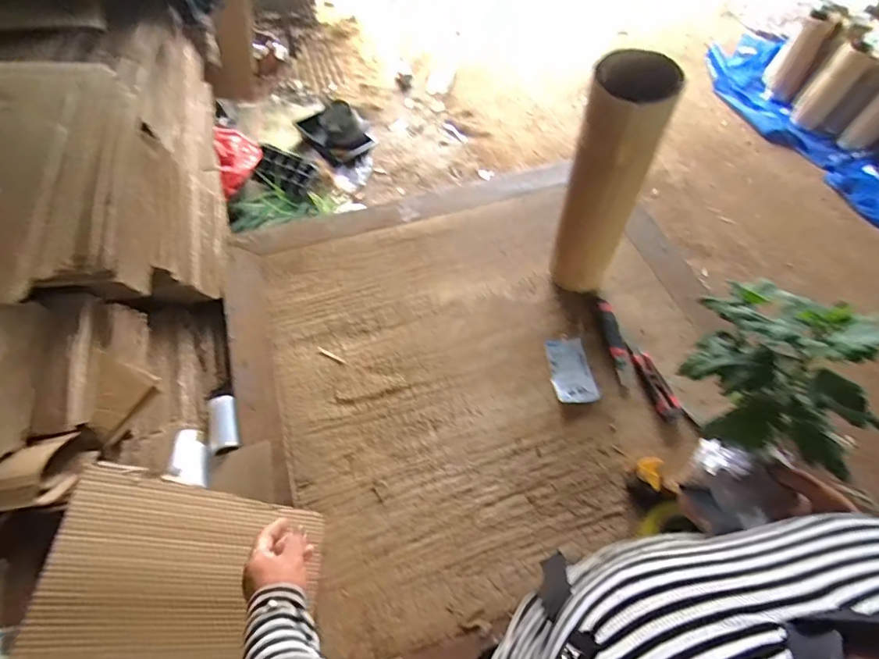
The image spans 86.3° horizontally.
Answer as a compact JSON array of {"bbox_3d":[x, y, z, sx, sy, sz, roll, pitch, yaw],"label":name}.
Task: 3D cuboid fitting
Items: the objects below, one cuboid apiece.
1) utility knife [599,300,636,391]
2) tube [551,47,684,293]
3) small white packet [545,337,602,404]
[{"bbox_3d":[0.347,0.027,0.924,0.034,0.014,0.192,-3,58,-1],"label":"utility knife"},{"bbox_3d":[0.275,-0.225,0.822,0.111,0.466,0.090,15,59,6],"label":"tube"},{"bbox_3d":[0.251,0.078,0.899,0.073,0.005,0.138,-7,58,-3],"label":"small white packet"}]

